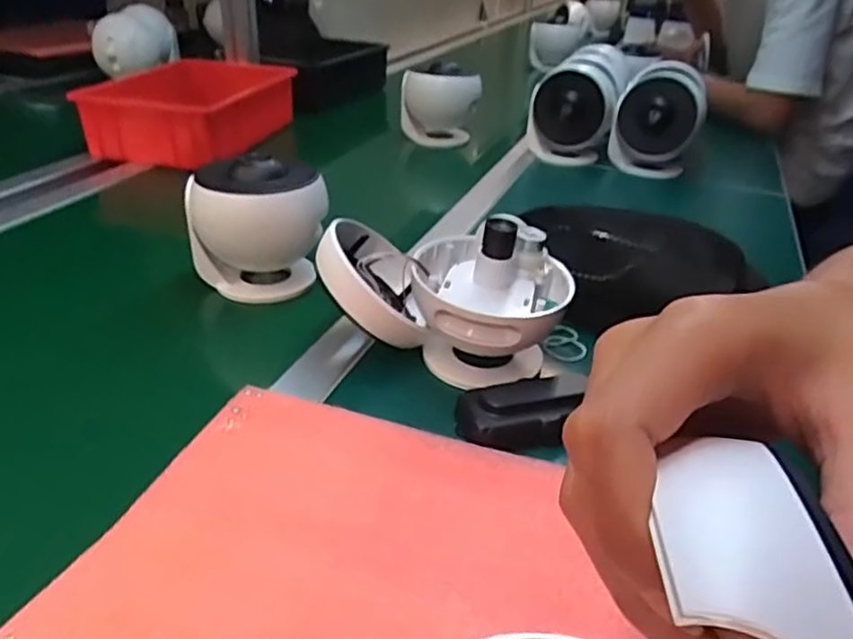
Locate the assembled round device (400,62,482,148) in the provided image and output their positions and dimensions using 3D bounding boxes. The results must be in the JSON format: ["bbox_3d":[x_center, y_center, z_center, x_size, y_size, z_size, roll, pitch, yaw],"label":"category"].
[{"bbox_3d":[0.021,-0.362,1.104,0.124,0.119,0.110,-3,32,-2],"label":"assembled round device"}]

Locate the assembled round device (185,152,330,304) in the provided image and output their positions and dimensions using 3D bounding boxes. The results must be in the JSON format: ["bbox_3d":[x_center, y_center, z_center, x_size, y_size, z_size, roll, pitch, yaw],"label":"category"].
[{"bbox_3d":[-0.153,-0.074,0.603,0.110,0.135,0.107,13,35,22],"label":"assembled round device"}]

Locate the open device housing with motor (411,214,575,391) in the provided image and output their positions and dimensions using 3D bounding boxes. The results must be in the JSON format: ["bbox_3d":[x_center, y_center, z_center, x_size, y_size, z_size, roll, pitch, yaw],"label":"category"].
[{"bbox_3d":[0.049,-0.017,0.500,0.114,0.102,0.120,3,33,7],"label":"open device housing with motor"}]

